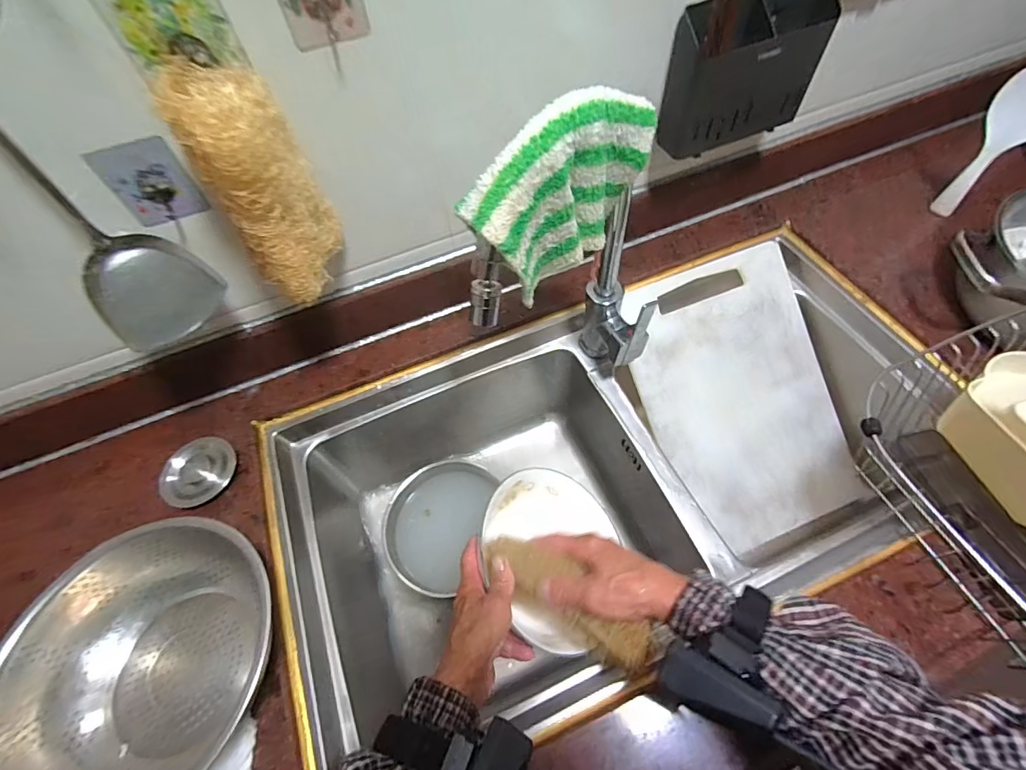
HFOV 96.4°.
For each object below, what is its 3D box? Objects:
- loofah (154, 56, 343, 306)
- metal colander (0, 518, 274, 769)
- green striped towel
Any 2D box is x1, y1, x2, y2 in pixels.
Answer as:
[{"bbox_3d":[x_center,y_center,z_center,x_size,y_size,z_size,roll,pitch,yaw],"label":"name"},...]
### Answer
[{"bbox_3d":[-0.207,-0.164,0.395,0.078,0.177,0.088,-25,59,-12],"label":"loofah"},{"bbox_3d":[-0.336,0.247,0.415,0.206,0.086,0.234,19,60,16],"label":"metal colander"},{"bbox_3d":[0.040,-0.154,0.357,0.050,0.115,0.173,36,66,24],"label":"green striped towel"}]

